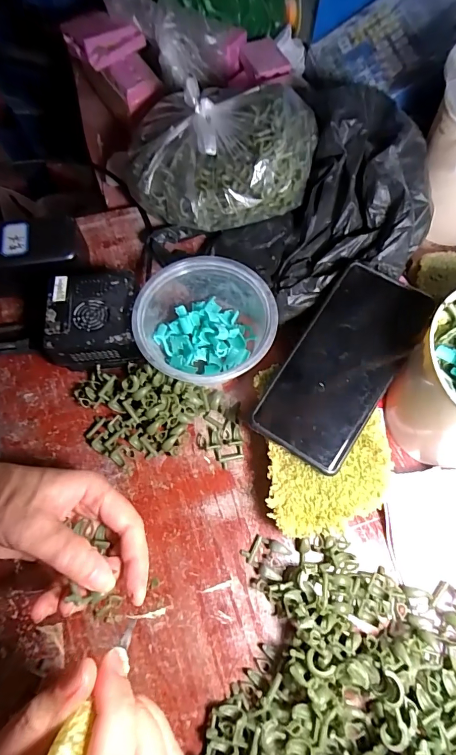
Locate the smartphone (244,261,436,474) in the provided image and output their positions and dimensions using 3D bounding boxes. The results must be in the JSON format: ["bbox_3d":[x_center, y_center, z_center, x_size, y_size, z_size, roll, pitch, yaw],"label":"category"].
[{"bbox_3d":[0.089,-0.012,0.305,0.075,0.004,0.160,32,80,13],"label":"smartphone"}]

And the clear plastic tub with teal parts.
[{"bbox_3d":[-0.020,-0.040,0.349,0.115,0.063,0.113,0,66,0],"label":"clear plastic tub with teal parts"}]

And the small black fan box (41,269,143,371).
[{"bbox_3d":[-0.118,-0.050,0.360,0.075,0.050,0.076,-3,66,-1],"label":"small black fan box"}]

